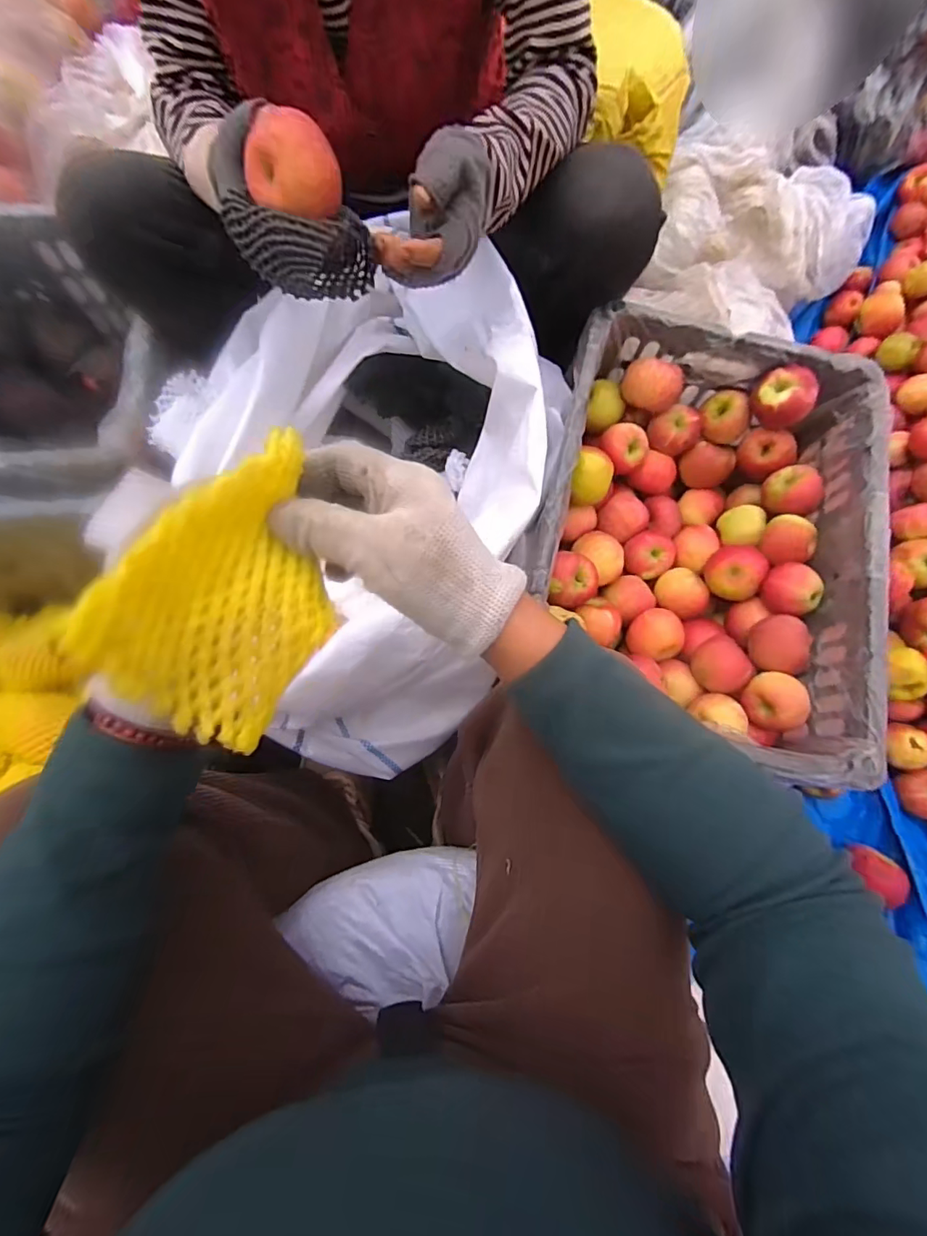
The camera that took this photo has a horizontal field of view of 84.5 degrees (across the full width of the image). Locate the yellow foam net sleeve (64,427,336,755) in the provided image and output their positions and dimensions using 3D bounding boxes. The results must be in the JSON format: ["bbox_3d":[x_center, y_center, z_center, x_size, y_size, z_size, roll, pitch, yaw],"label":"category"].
[{"bbox_3d":[-0.085,-0.015,0.203,0.055,0.057,0.121,24,75,6],"label":"yellow foam net sleeve"}]

